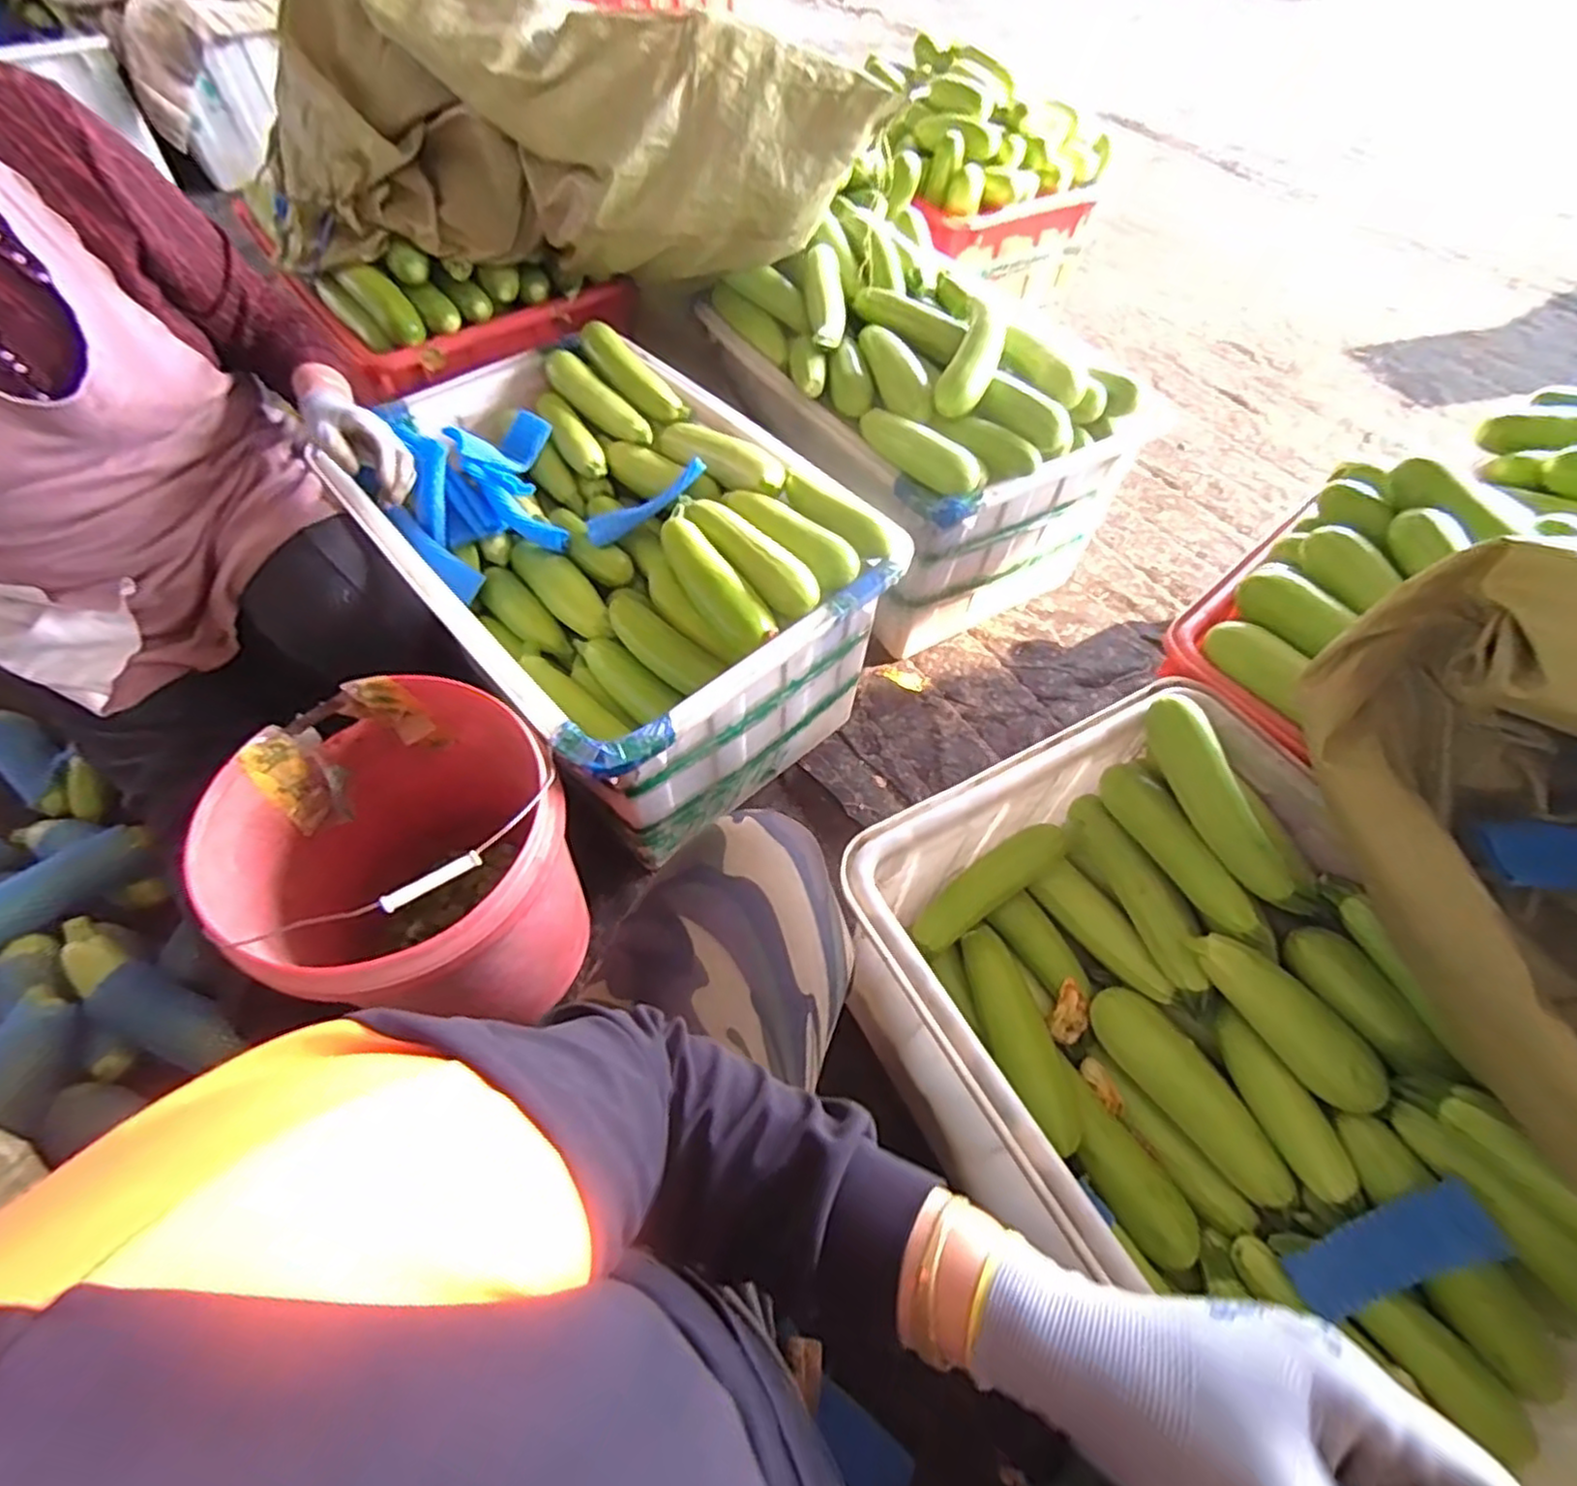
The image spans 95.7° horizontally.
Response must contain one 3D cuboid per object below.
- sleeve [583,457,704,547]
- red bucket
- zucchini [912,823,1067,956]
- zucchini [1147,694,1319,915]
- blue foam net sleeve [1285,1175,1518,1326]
[{"bbox_3d":[-0.184,-0.312,0.926,0.175,0.021,0.032,-29,59,9],"label":"sleeve"},{"bbox_3d":[-0.375,0.116,0.736,0.290,0.303,0.304,1,57,-1],"label":"red bucket"},{"bbox_3d":[0.226,0.162,0.811,0.207,0.047,0.056,-39,63,1],"label":"zucchini"},{"bbox_3d":[0.444,0.062,0.719,0.060,0.049,0.245,-21,74,-14],"label":"zucchini"},{"bbox_3d":[0.531,0.450,0.629,0.169,0.023,0.052,-47,60,21],"label":"blue foam net sleeve"}]

